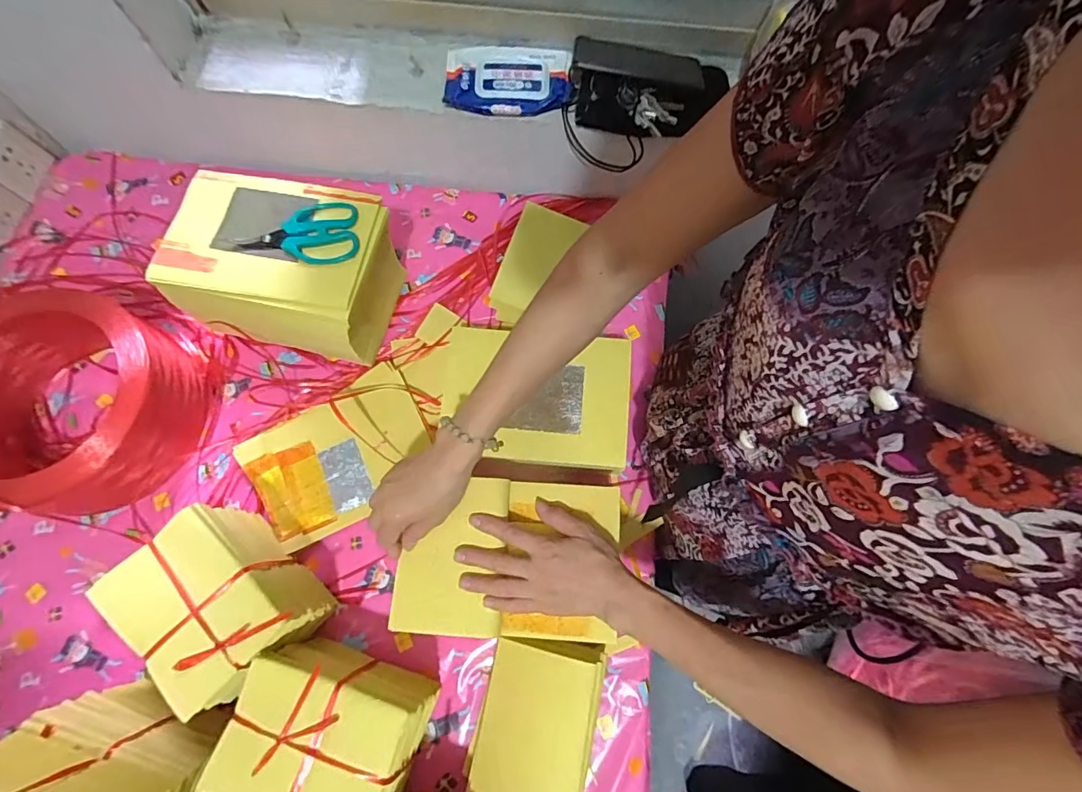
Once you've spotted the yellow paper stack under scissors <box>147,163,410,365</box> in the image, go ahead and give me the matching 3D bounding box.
[{"bbox_3d":[-0.317,-0.160,0.643,0.233,0.168,0.170,11,70,5],"label":"yellow paper stack under scissors"}]

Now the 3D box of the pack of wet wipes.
[{"bbox_3d":[-0.042,-0.430,0.664,0.168,0.030,0.099,1,70,2],"label":"pack of wet wipes"}]

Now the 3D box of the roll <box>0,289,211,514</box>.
[{"bbox_3d":[-0.593,0.003,0.618,0.226,0.142,0.263,20,71,8],"label":"roll"}]

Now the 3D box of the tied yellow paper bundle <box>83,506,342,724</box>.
[{"bbox_3d":[-0.345,0.226,0.539,0.171,0.132,0.124,41,76,15],"label":"tied yellow paper bundle"}]

